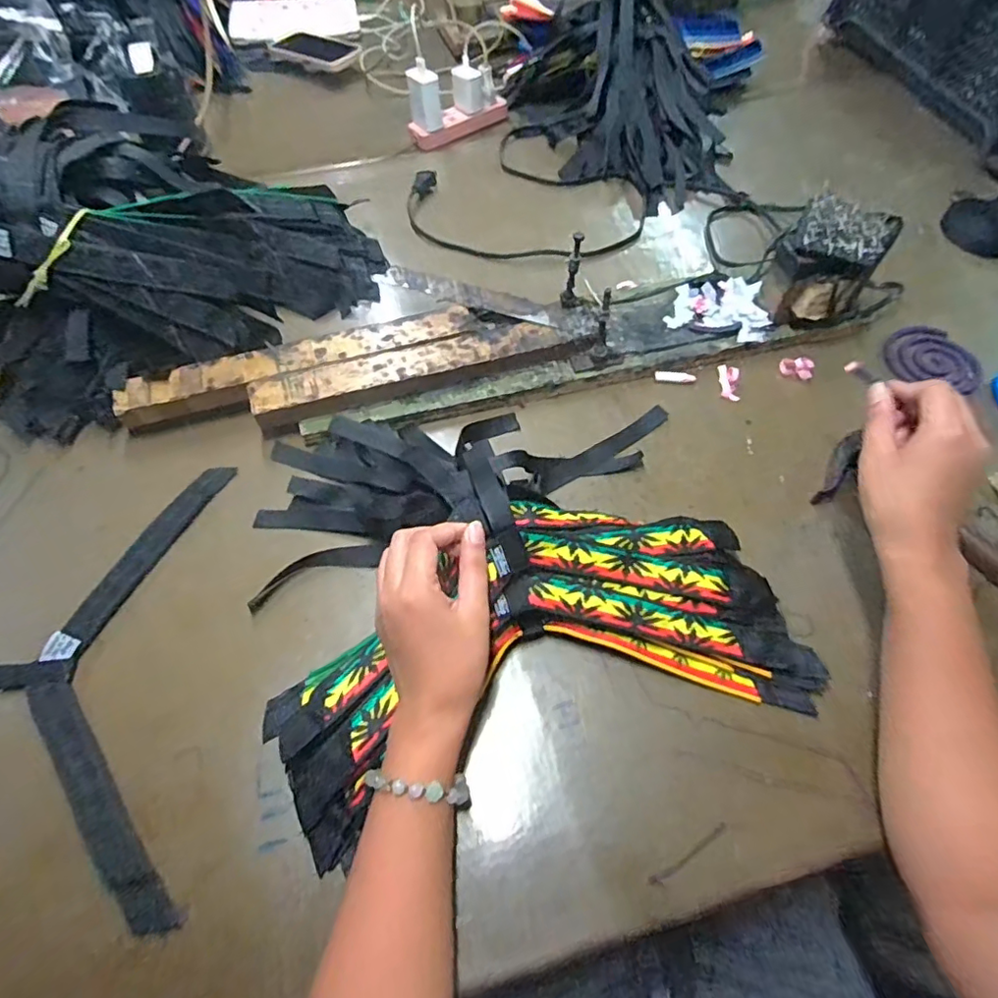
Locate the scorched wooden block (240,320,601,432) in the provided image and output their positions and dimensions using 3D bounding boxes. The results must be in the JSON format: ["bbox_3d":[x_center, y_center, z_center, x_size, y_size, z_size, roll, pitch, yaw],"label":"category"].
[{"bbox_3d":[-0.066,-0.121,0.526,0.313,0.029,0.048,-15,59,-8],"label":"scorched wooden block"}]

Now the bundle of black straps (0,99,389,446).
[{"bbox_3d":[-0.365,-0.233,0.540,0.482,0.167,0.276,-19,60,-10],"label":"bundle of black straps"}]

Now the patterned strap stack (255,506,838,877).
[{"bbox_3d":[0.027,0.097,0.391,0.360,0.071,0.174,-18,60,-8],"label":"patterned strap stack"}]

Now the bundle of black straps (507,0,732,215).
[{"bbox_3d":[0.154,-0.532,0.735,0.280,0.117,0.330,3,58,3],"label":"bundle of black straps"}]

